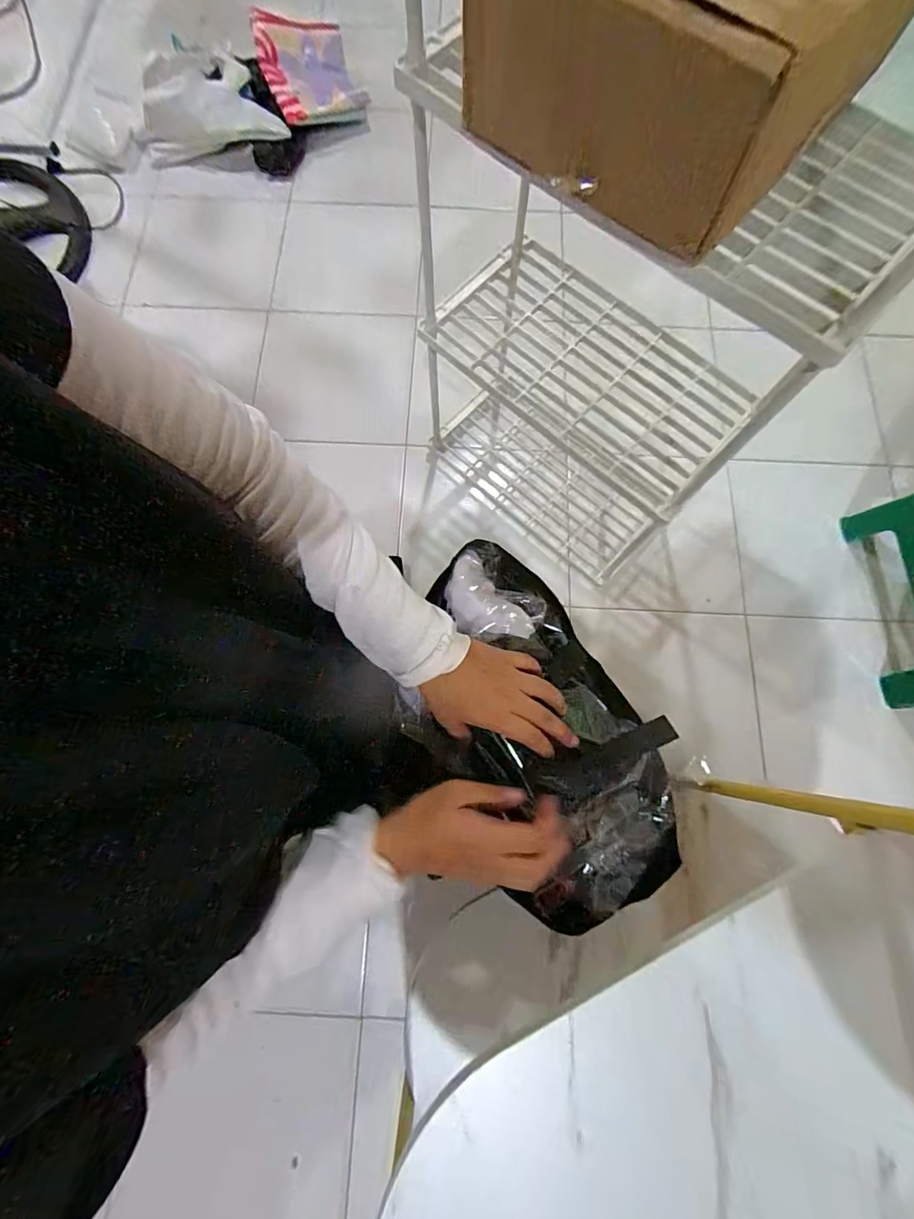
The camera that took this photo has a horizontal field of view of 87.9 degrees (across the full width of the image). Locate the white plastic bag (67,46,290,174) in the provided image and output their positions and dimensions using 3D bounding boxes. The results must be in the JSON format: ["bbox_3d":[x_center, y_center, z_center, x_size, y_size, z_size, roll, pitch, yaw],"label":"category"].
[{"bbox_3d":[-0.603,-1.070,1.017,0.433,0.087,0.195,-6,77,-1],"label":"white plastic bag"}]

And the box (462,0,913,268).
[{"bbox_3d":[0.139,-0.366,0.298,0.206,0.124,0.190,42,79,10],"label":"box"}]

